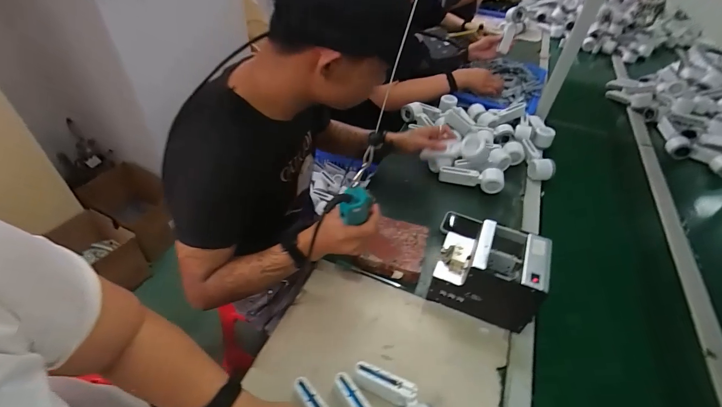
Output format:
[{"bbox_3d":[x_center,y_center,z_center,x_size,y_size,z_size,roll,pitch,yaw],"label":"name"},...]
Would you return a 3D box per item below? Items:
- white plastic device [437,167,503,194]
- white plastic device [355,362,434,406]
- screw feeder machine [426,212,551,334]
[{"bbox_3d":[0.304,-0.074,0.941,0.168,0.059,0.045,15,45,10],"label":"white plastic device"},{"bbox_3d":[0.060,0.314,0.543,0.065,0.045,0.162,-27,53,-30],"label":"white plastic device"},{"bbox_3d":[0.242,0.132,0.664,0.182,0.157,0.126,21,46,15],"label":"screw feeder machine"}]

